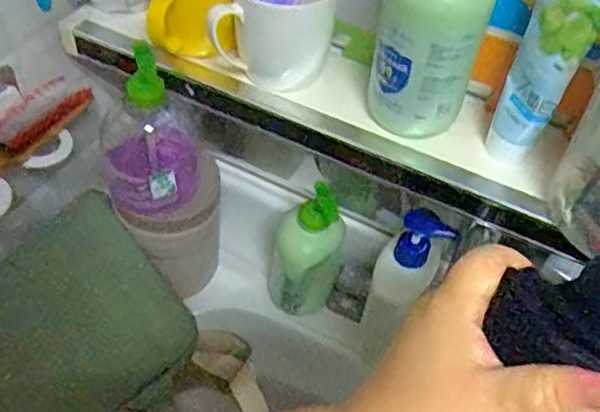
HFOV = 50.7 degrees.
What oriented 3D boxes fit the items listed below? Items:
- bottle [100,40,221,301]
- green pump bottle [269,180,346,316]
[{"bbox_3d":[-0.126,-0.014,0.592,0.101,0.252,0.082,-4,49,-8],"label":"bottle"},{"bbox_3d":[0.005,0.047,0.638,0.071,0.171,0.055,7,49,2],"label":"green pump bottle"}]

